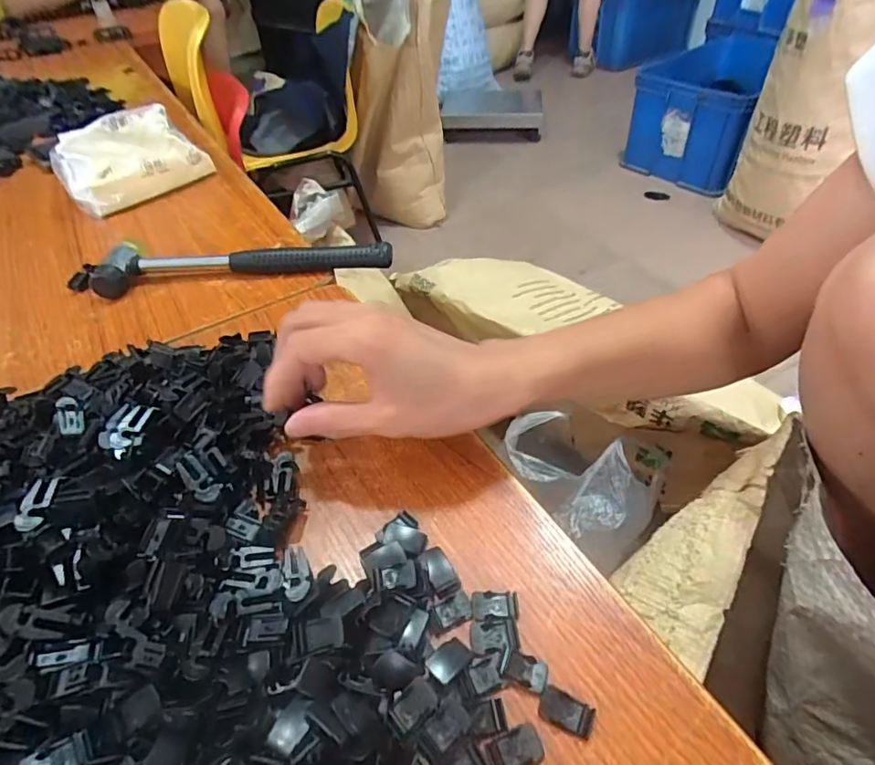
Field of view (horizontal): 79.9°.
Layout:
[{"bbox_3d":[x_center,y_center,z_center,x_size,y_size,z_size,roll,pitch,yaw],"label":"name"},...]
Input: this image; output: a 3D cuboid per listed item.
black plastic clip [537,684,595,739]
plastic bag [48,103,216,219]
[{"bbox_3d":[0.051,0.128,0.204,0.020,0.004,0.013,15,49,19],"label":"black plastic clip"},{"bbox_3d":[-0.319,-0.235,0.546,0.140,0.075,0.055,-26,49,-20],"label":"plastic bag"}]

